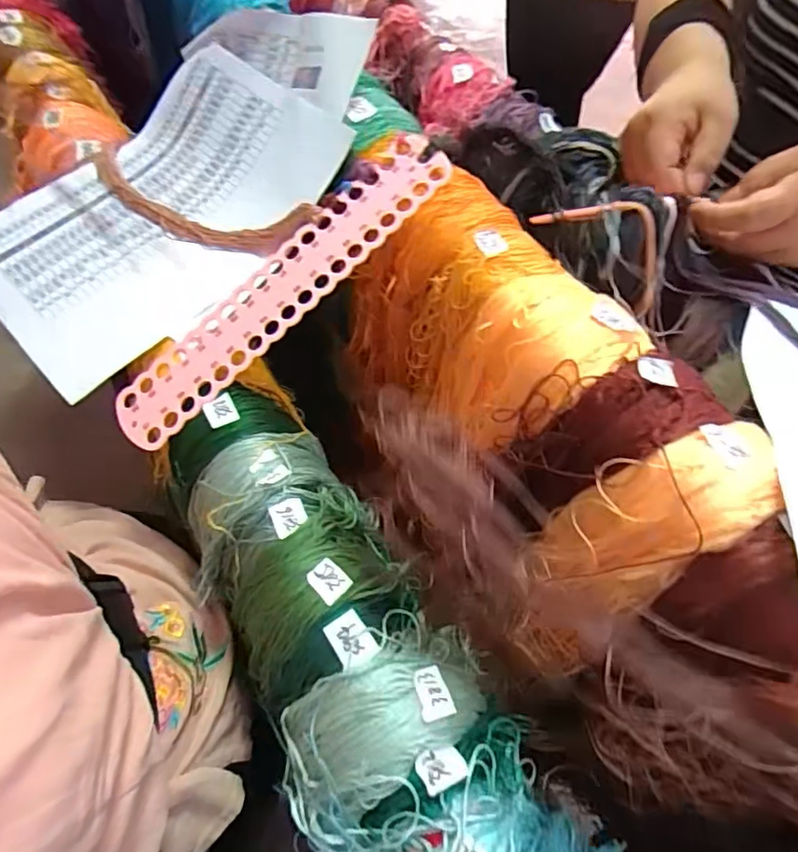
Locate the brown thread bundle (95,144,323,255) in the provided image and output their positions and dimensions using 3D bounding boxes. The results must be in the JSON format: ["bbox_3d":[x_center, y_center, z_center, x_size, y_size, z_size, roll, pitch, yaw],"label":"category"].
[{"bbox_3d":[-0.175,-0.184,0.467,0.257,0.016,0.056,23,99,21],"label":"brown thread bundle"}]

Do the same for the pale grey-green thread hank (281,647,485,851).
[{"bbox_3d":[-0.013,0.157,0.296,0.115,0.047,0.069,-34,65,-20],"label":"pale grey-green thread hank"}]

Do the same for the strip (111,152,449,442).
[{"bbox_3d":[-0.085,-0.094,0.402,0.291,0.008,0.059,-41,66,1],"label":"strip"}]

